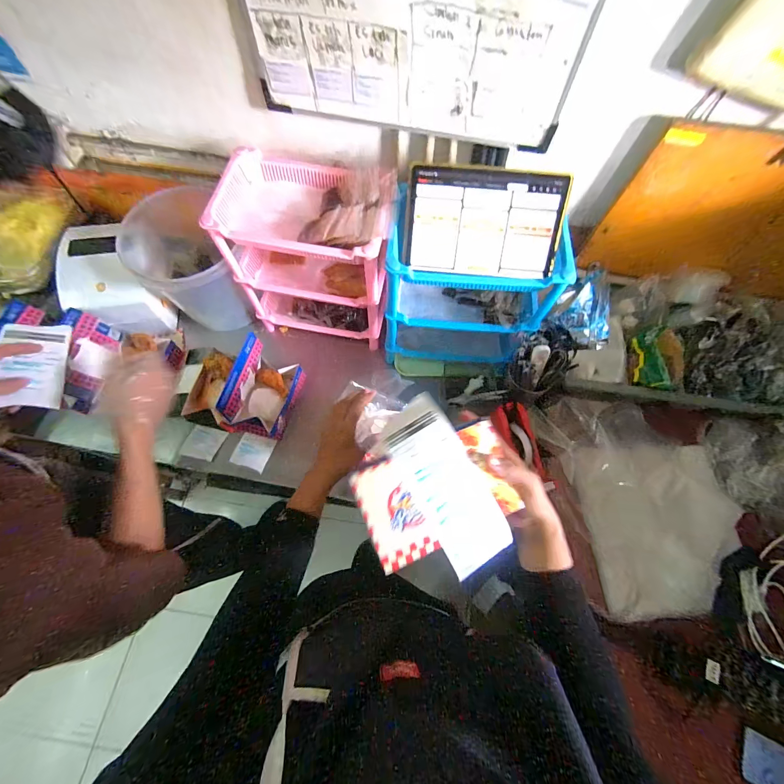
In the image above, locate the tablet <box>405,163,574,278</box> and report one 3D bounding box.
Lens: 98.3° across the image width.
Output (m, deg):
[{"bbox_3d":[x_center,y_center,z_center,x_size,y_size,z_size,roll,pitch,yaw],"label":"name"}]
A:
[{"bbox_3d":[0.153,-0.281,0.563,0.252,0.154,0.009,5,23,2],"label":"tablet"}]

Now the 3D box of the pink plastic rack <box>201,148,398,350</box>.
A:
[{"bbox_3d":[-0.157,-0.285,0.743,0.314,0.328,0.199,10,68,1],"label":"pink plastic rack"}]

